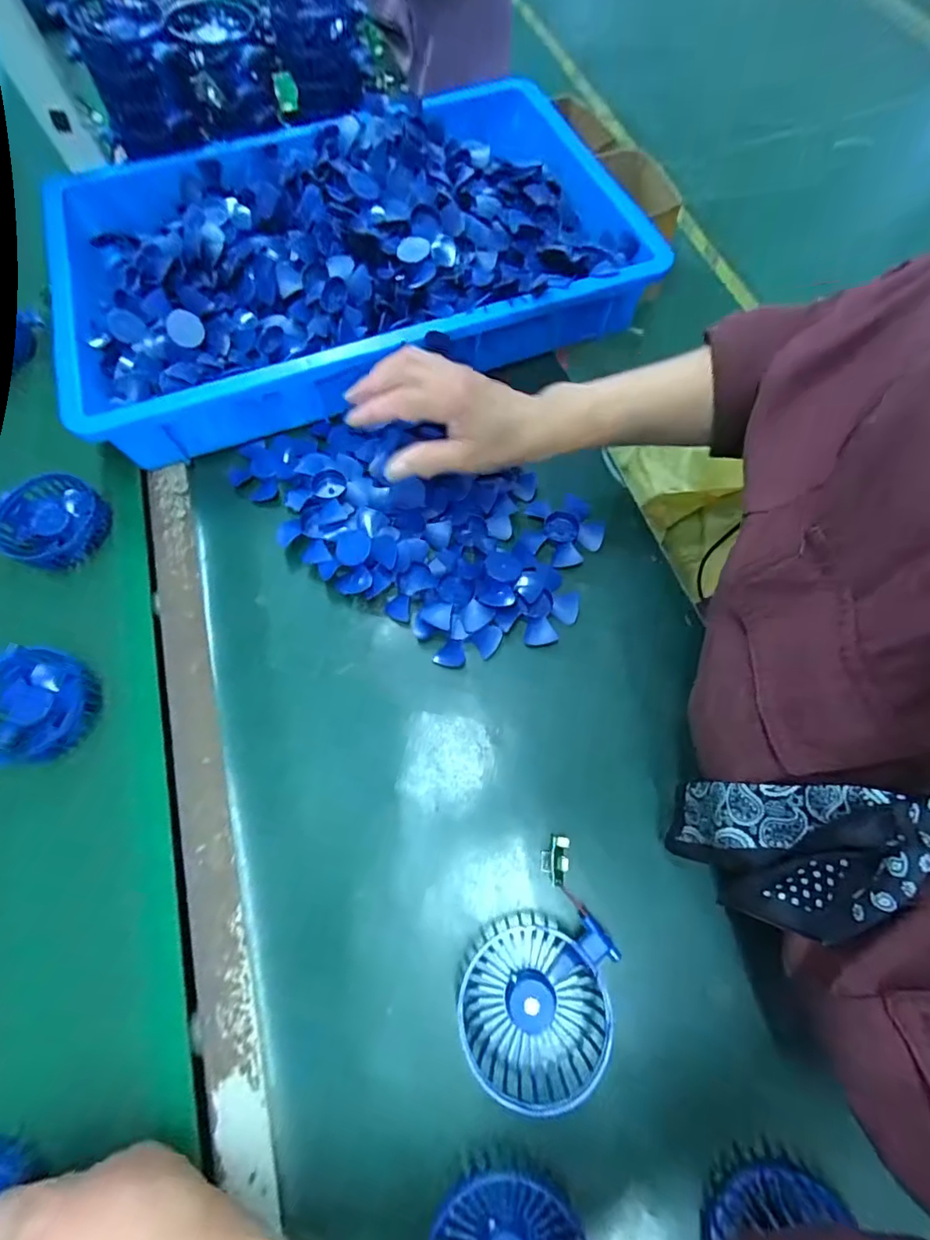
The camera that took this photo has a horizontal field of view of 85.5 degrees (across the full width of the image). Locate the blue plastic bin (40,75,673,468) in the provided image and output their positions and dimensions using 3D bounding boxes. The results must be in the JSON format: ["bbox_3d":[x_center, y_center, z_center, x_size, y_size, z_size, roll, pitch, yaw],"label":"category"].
[{"bbox_3d":[-0.122,-0.407,0.531,0.574,0.068,0.385,-20,69,-5],"label":"blue plastic bin"}]

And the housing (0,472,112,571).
[{"bbox_3d":[-0.386,-0.094,0.463,0.101,0.034,0.087,18,71,9],"label":"housing"}]

